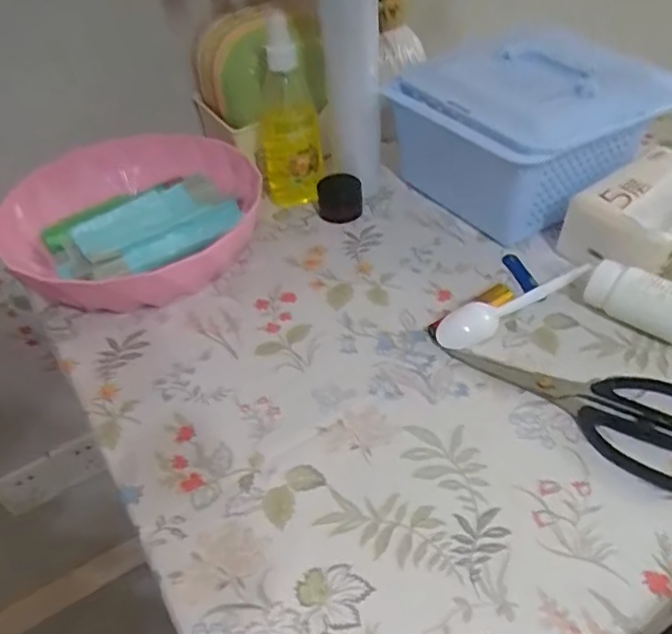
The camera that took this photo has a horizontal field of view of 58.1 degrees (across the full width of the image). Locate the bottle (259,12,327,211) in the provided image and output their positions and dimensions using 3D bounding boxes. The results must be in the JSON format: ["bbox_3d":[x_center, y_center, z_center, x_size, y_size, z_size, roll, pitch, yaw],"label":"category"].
[{"bbox_3d":[-0.046,-0.185,0.574,0.060,0.173,0.045,-9,44,-3],"label":"bottle"}]

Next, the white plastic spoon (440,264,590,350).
[{"bbox_3d":[0.145,-0.012,0.495,0.148,0.016,0.028,-27,48,-21],"label":"white plastic spoon"}]

